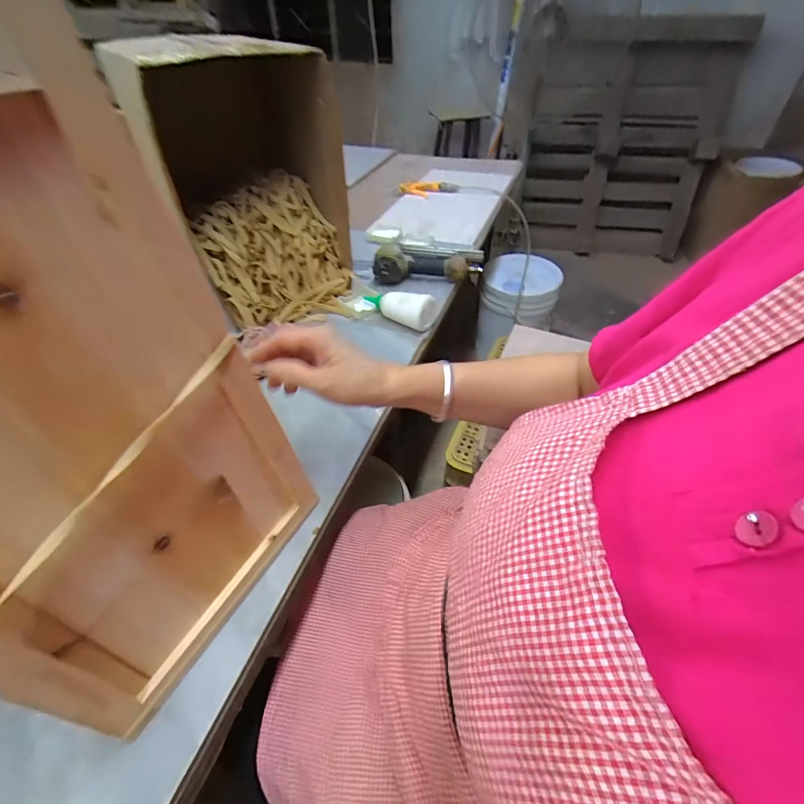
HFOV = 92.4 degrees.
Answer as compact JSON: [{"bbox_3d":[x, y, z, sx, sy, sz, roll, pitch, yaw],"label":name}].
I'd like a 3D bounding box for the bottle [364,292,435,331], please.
[{"bbox_3d":[-0.015,-0.185,0.729,0.148,0.063,0.052,23,51,21],"label":"bottle"}]

